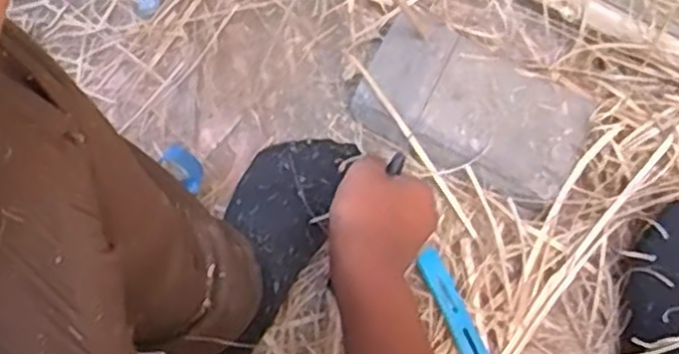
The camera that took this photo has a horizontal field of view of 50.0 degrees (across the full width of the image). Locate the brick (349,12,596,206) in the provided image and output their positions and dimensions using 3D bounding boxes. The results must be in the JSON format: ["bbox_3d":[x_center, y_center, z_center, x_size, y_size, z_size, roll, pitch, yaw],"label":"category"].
[{"bbox_3d":[0.123,-0.062,0.683,0.207,0.055,0.119,26,79,4],"label":"brick"}]

